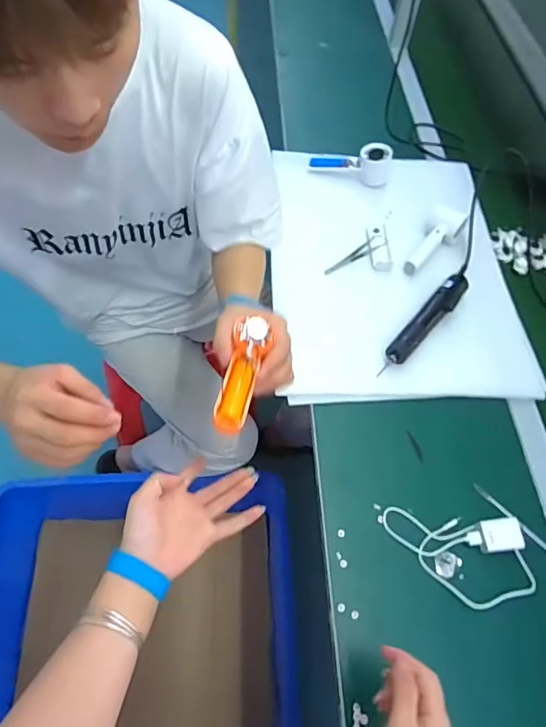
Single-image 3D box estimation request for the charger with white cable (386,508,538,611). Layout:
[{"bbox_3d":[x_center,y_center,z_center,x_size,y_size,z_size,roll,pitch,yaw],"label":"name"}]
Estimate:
[{"bbox_3d":[0.231,0.237,0.603,0.178,0.021,0.107,7,59,0],"label":"charger with white cable"}]

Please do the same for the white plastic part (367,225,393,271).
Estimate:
[{"bbox_3d":[0.183,-0.201,0.851,0.039,0.010,0.111,2,60,-3],"label":"white plastic part"}]

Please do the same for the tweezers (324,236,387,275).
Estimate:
[{"bbox_3d":[0.141,-0.186,0.838,0.130,0.007,0.027,-31,66,-20],"label":"tweezers"}]

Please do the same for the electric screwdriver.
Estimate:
[{"bbox_3d":[0.240,-0.068,0.762,0.037,0.026,0.224,37,64,17],"label":"electric screwdriver"}]

